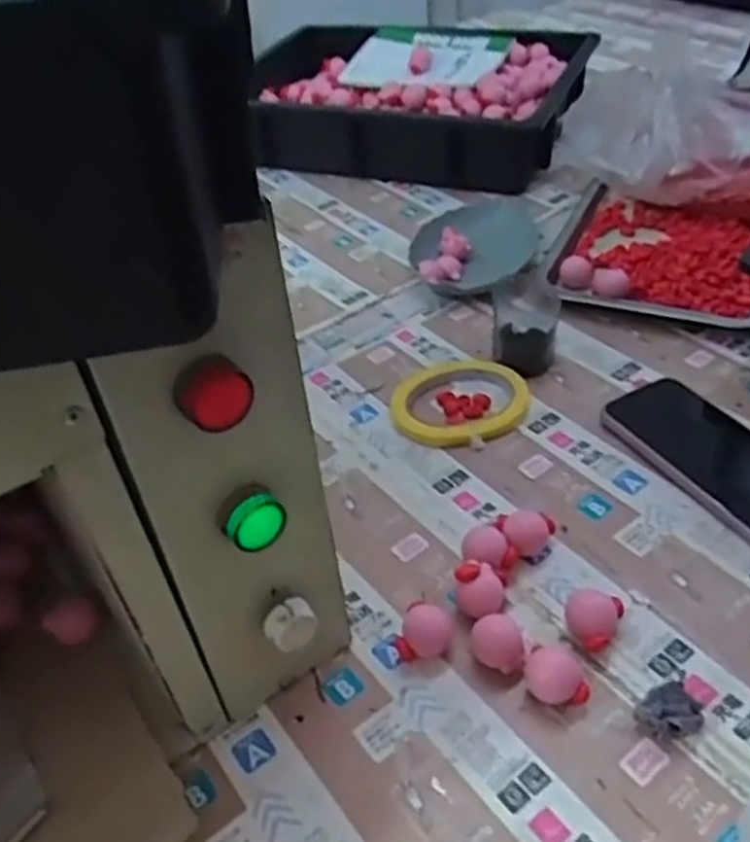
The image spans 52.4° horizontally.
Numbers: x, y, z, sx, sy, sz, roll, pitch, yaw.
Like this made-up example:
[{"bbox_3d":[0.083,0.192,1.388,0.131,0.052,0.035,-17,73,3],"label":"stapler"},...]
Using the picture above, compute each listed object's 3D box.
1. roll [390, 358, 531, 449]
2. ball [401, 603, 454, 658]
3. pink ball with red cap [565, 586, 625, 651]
[{"bbox_3d":[0.067,-0.016,0.604,0.103,0.013,0.103,-5,39,4],"label":"roll"},{"bbox_3d":[0.031,0.123,0.440,0.028,0.022,0.024,-9,39,-2],"label":"ball"},{"bbox_3d":[0.125,0.115,0.437,0.029,0.025,0.026,11,43,21],"label":"pink ball with red cap"}]

